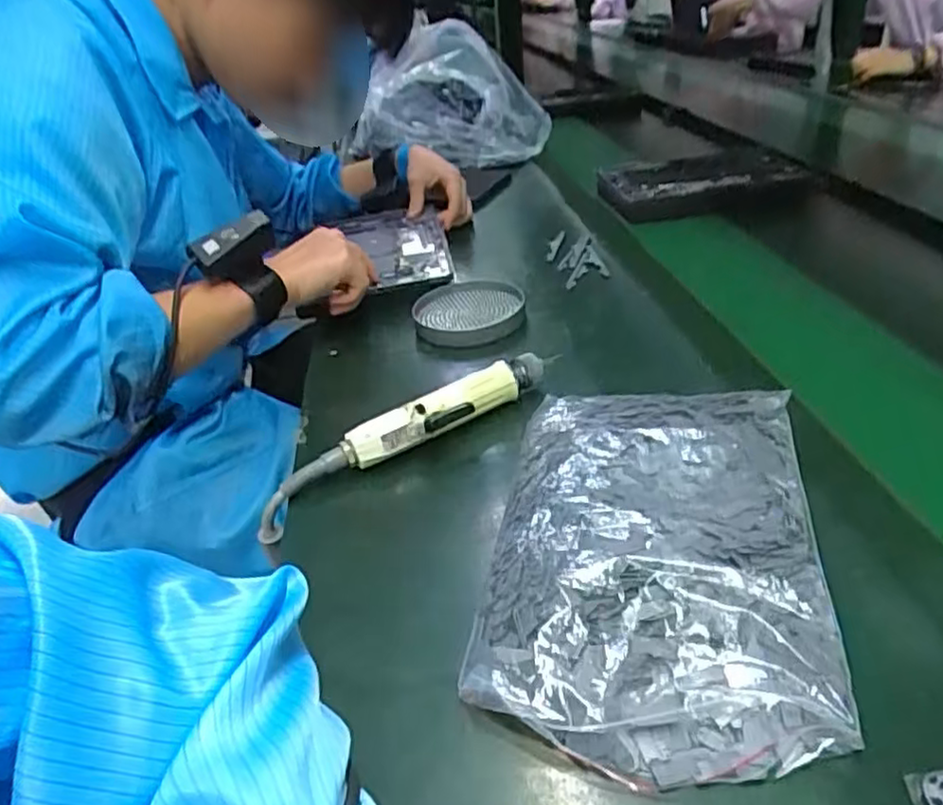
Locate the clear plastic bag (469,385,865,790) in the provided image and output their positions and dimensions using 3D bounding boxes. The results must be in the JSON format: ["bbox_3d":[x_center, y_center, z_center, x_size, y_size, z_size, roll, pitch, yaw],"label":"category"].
[{"bbox_3d":[0.107,0.081,0.399,0.178,0.037,0.269,3,35,14],"label":"clear plastic bag"}]

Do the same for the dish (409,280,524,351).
[{"bbox_3d":[-0.002,-0.092,0.700,0.112,0.023,0.114,-4,34,3],"label":"dish"}]

